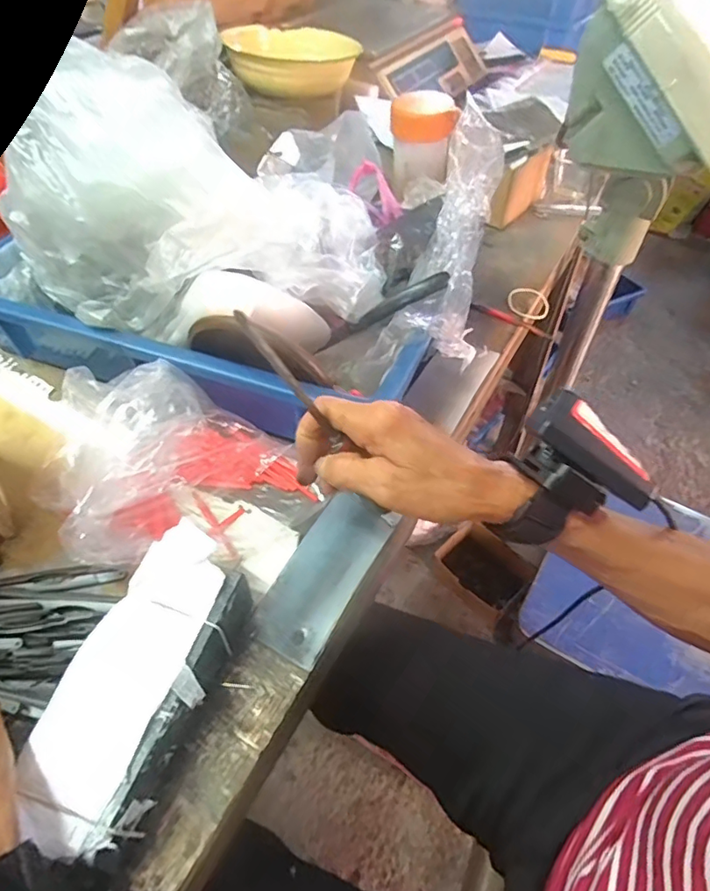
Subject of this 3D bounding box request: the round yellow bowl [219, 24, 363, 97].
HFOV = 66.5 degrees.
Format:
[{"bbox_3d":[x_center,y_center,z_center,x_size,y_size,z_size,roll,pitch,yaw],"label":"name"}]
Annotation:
[{"bbox_3d":[-0.088,-0.559,0.784,0.193,0.055,0.122,-12,51,-10],"label":"round yellow bowl"}]

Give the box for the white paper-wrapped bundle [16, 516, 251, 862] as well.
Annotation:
[{"bbox_3d":[-0.116,0.130,0.301,0.072,0.049,0.161,17,52,14],"label":"white paper-wrapped bundle"}]

